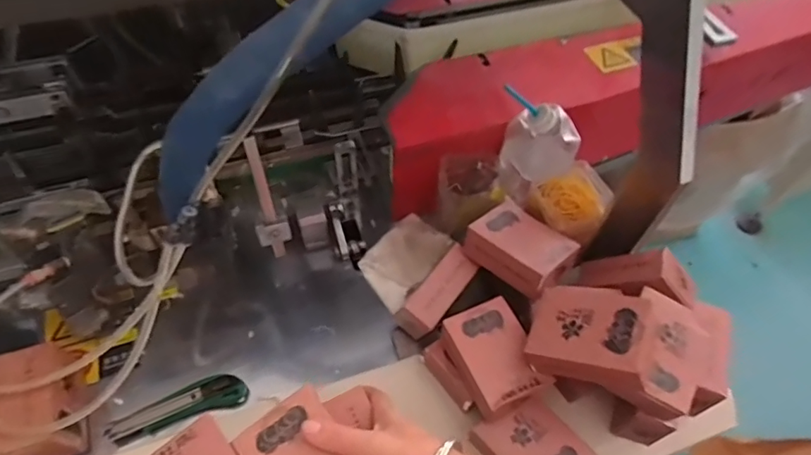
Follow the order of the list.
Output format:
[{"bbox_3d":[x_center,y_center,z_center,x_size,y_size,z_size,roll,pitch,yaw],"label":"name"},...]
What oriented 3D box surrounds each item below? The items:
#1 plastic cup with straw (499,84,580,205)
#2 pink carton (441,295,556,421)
[{"bbox_3d":[0.167,-0.096,0.627,0.080,0.139,0.083,1,55,-1],"label":"plastic cup with straw"},{"bbox_3d":[0.094,0.135,0.544,0.079,0.040,0.107,-23,59,-17],"label":"pink carton"}]

